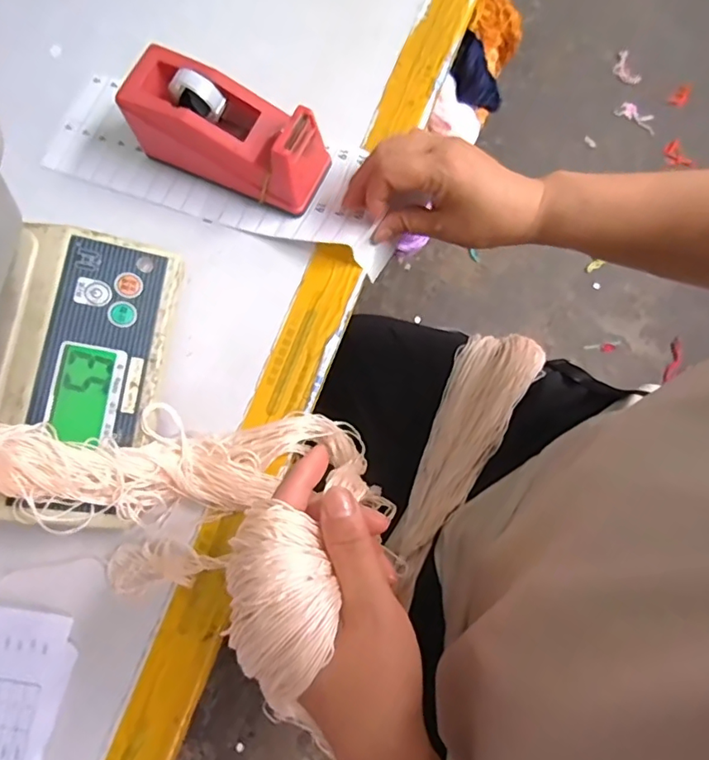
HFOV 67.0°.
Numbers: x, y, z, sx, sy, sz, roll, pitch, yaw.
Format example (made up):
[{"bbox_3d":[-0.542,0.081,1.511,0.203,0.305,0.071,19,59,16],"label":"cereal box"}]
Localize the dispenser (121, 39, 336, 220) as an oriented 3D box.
[{"bbox_3d":[-0.099,-0.192,0.419,0.151,0.076,0.057,25,77,7],"label":"dispenser"}]

